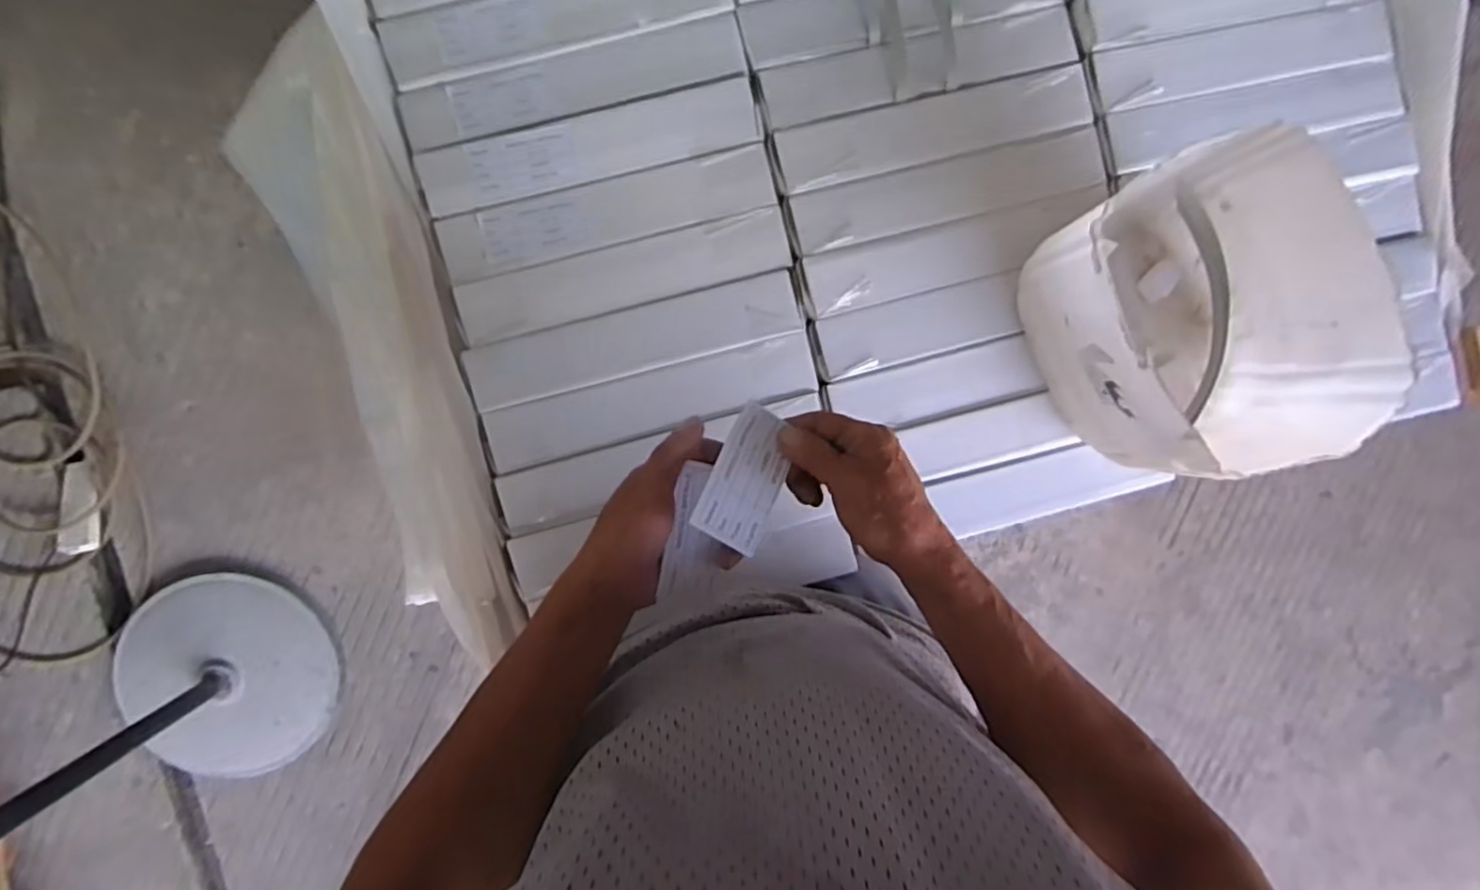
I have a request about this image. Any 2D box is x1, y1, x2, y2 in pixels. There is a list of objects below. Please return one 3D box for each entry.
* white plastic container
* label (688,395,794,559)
[{"bbox_3d":[0.372,-0.101,0.579,0.195,0.164,0.248,-26,98,-3],"label":"white plastic container"},{"bbox_3d":[0.006,0.021,0.452,0.045,0.004,0.096,31,63,-14],"label":"label"}]

